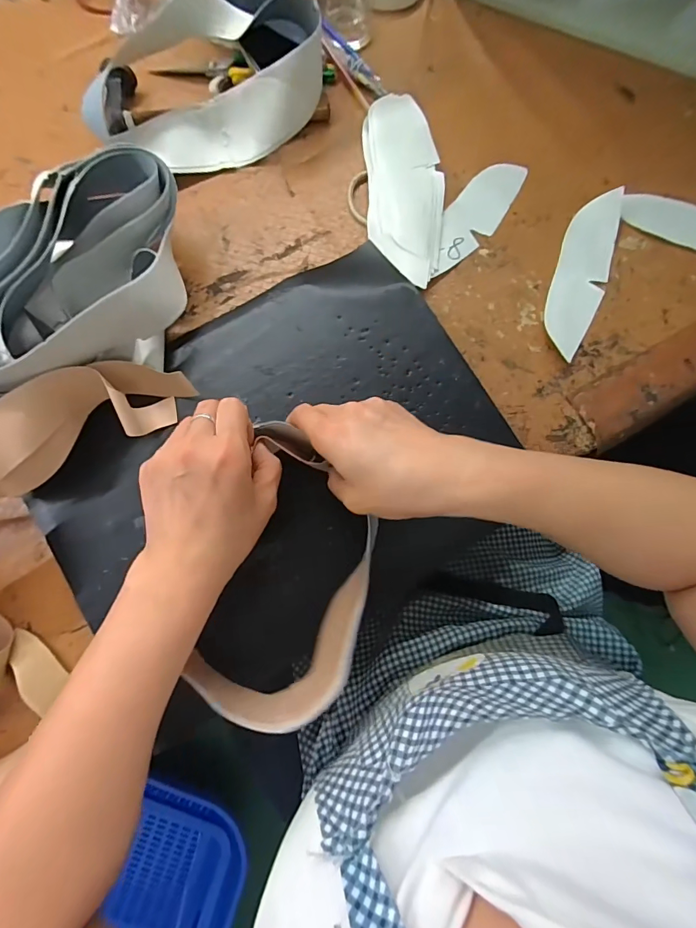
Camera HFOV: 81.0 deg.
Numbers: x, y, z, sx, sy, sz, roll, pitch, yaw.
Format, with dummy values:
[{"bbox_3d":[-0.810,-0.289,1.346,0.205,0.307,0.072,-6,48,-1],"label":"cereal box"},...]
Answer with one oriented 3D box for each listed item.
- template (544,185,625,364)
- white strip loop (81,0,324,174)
[{"bbox_3d":[0.255,-0.205,0.438,0.056,0.019,0.194,22,81,1],"label":"template"},{"bbox_3d":[-0.137,-0.390,0.419,0.227,0.089,0.112,-19,82,-5],"label":"white strip loop"}]

